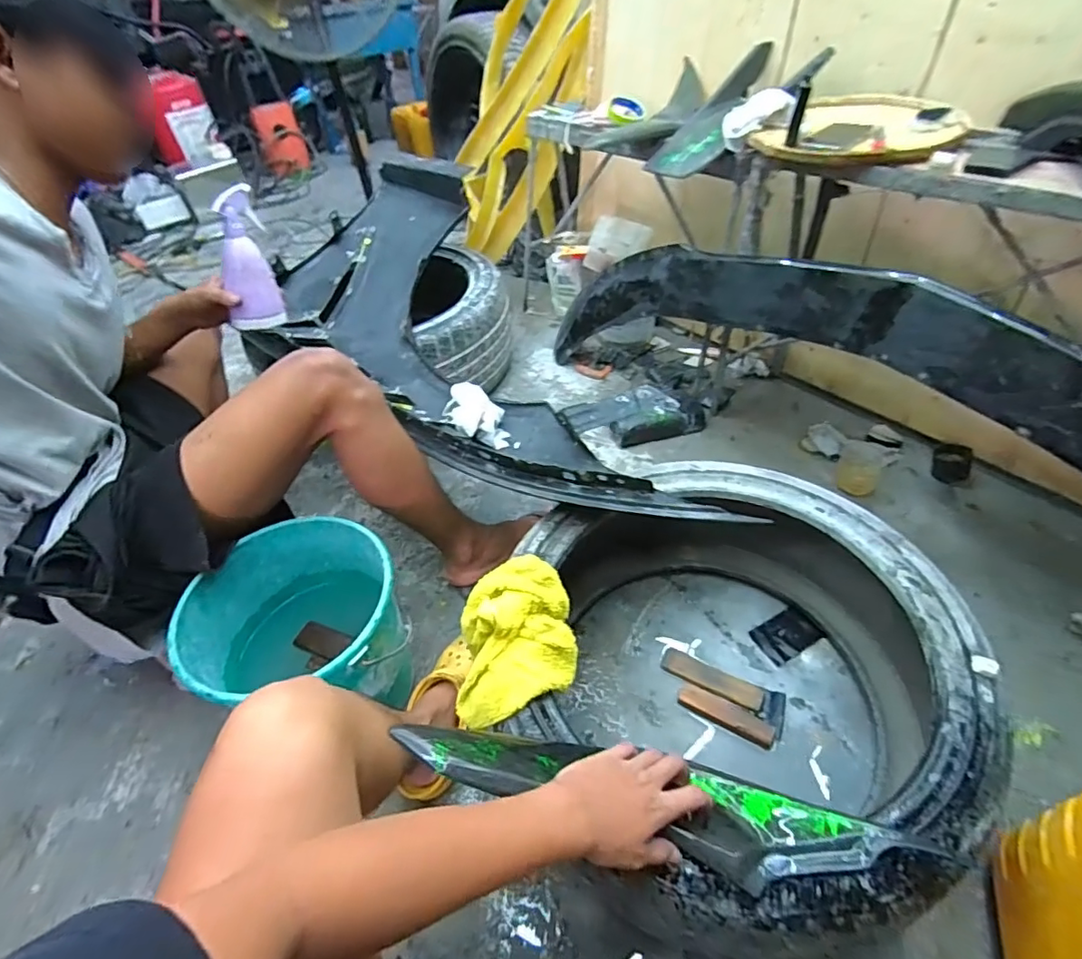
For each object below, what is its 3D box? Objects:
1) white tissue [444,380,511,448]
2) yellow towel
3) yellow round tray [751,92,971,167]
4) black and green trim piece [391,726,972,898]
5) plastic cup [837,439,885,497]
[{"bbox_3d":[-0.116,-0.114,0.966,0.088,0.068,0.144,-26,47,-18],"label":"white tissue"},{"bbox_3d":[-0.033,0.182,0.667,0.144,0.078,0.209,-5,44,3],"label":"yellow towel"},{"bbox_3d":[0.529,-0.567,0.882,0.282,0.037,0.330,30,56,32],"label":"yellow round tray"},{"bbox_3d":[0.113,0.296,0.488,0.481,0.061,0.084,13,46,-2],"label":"black and green trim piece"},{"bbox_3d":[0.639,-0.017,1.079,0.081,0.087,0.083,13,48,19],"label":"plastic cup"}]

